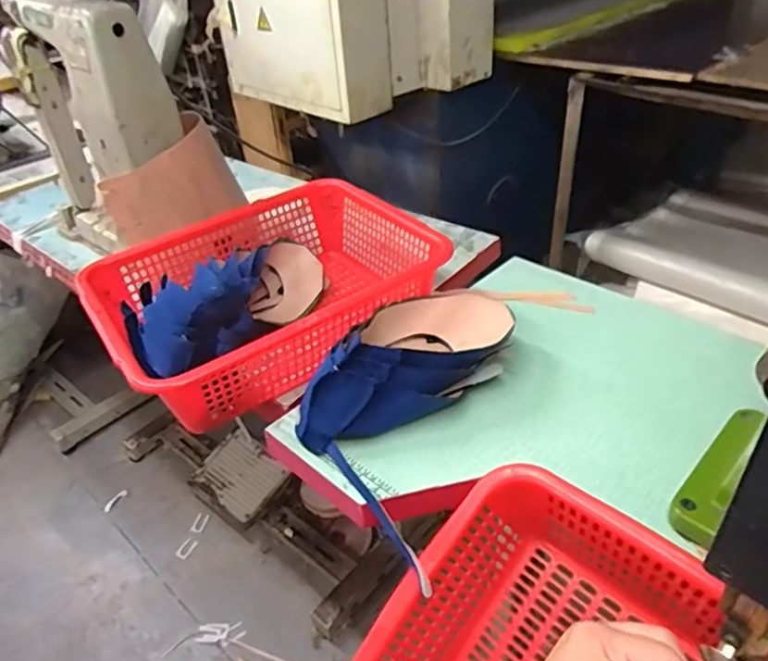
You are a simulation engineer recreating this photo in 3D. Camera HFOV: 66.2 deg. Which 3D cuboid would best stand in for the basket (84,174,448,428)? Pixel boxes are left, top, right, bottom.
[{"bbox_3d":[-0.139,-0.054,0.813,0.460,0.124,0.333,-22,41,-22],"label":"basket"}]

